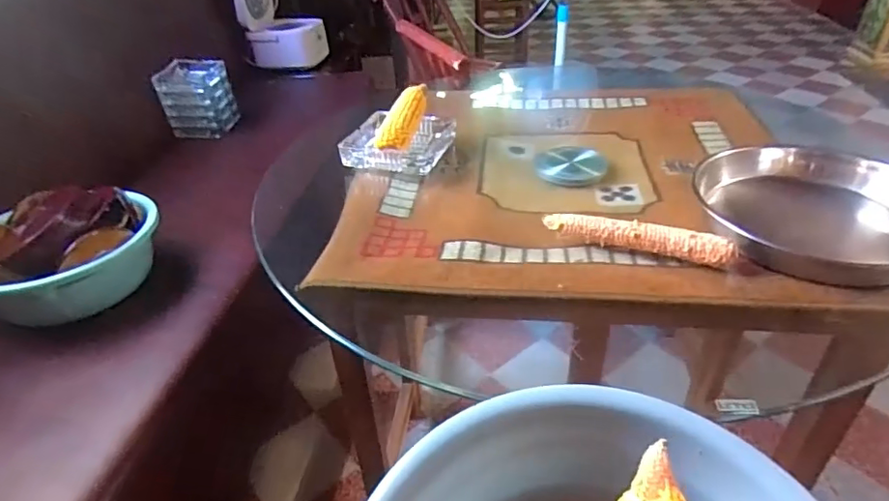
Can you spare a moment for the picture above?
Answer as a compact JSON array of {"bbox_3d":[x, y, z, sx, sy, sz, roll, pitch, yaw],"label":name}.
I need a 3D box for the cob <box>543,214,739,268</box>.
[{"bbox_3d":[0.225,-0.017,0.636,0.210,0.028,0.025,11,38,21],"label":"cob"}]

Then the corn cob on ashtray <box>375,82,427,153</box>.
[{"bbox_3d":[-0.064,-0.213,0.857,0.051,0.038,0.157,9,53,18],"label":"corn cob on ashtray"}]

